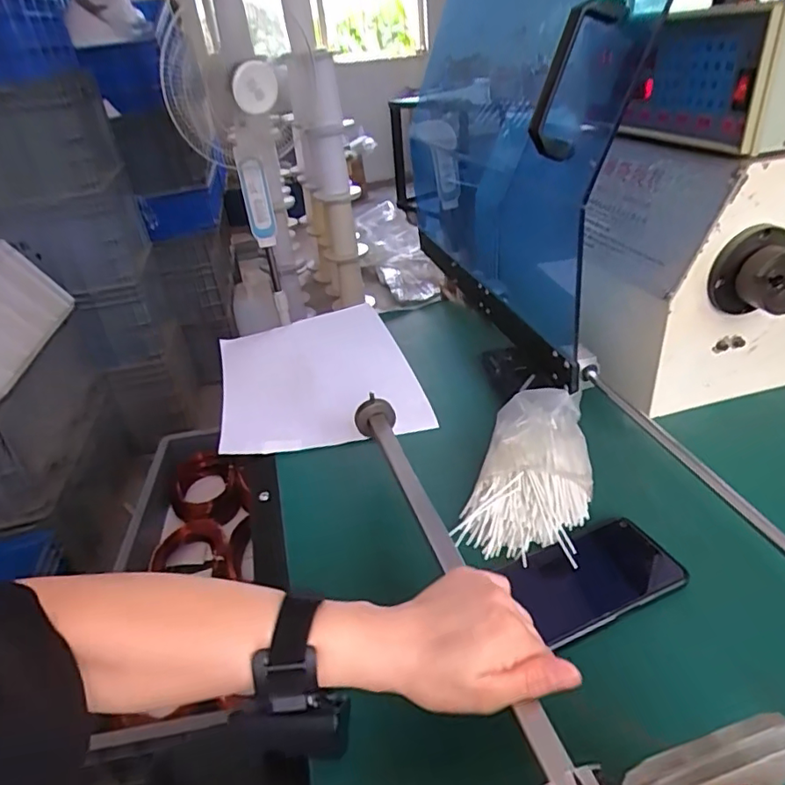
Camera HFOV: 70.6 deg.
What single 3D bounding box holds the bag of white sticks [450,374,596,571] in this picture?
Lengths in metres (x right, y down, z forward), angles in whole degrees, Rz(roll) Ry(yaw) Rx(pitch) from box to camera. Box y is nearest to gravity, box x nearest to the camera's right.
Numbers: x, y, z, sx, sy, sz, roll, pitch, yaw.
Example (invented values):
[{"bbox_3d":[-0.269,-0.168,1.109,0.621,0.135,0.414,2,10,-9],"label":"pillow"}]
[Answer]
[{"bbox_3d":[0.138,0.064,0.535,0.106,0.037,0.210,8,34,22],"label":"bag of white sticks"}]

